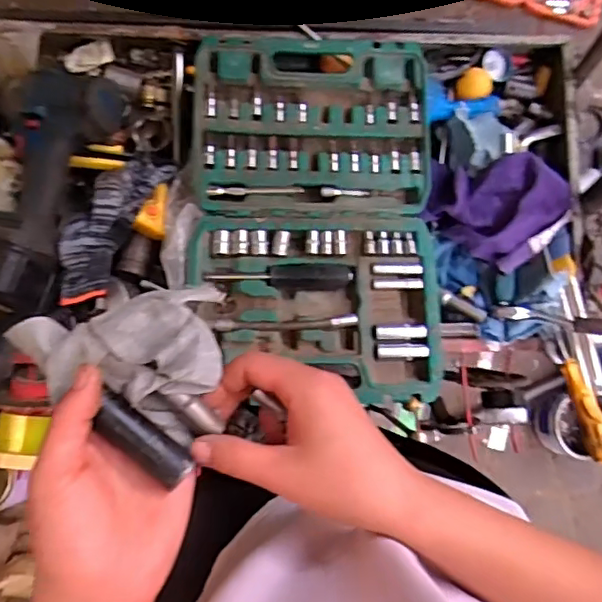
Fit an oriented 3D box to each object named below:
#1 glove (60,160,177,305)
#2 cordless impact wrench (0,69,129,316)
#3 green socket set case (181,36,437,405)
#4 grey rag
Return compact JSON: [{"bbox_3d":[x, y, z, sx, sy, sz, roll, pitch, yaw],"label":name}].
[{"bbox_3d":[-0.199,-0.077,0.583,0.058,0.066,0.172,30,83,0],"label":"glove"},{"bbox_3d":[-0.270,-0.115,0.561,0.117,0.076,0.250,16,73,-5],"label":"cordless impact wrench"},{"bbox_3d":[0.012,-0.093,0.588,0.250,0.052,0.375,1,86,-4],"label":"green socket set case"},{"bbox_3d":[-0.098,0.023,0.326,0.118,0.048,0.086,24,86,-5],"label":"grey rag"}]

